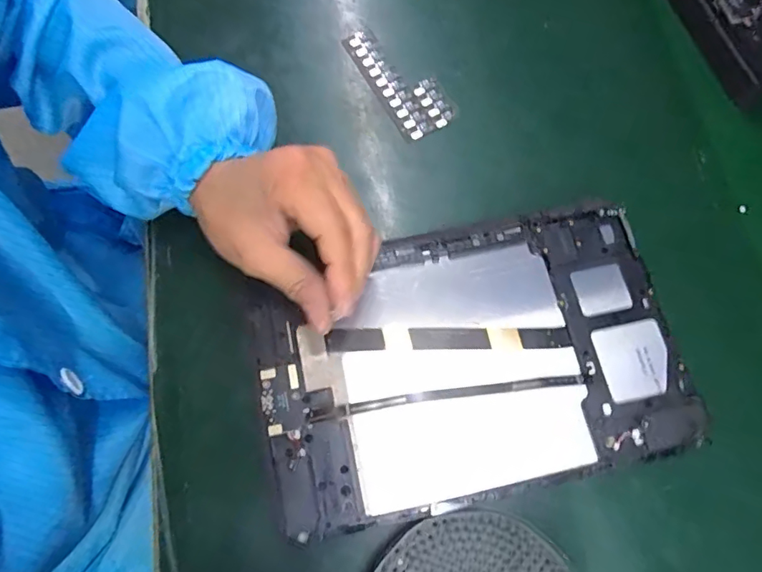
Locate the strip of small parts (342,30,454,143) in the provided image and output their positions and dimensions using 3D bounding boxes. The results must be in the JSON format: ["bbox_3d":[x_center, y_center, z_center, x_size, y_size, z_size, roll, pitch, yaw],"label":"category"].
[{"bbox_3d":[0.013,-0.152,0.376,0.038,0.004,0.100,-29,75,-12],"label":"strip of small parts"}]

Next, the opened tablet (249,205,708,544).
[{"bbox_3d":[0.051,0.040,0.296,0.237,0.014,0.149,-11,72,-3],"label":"opened tablet"}]

